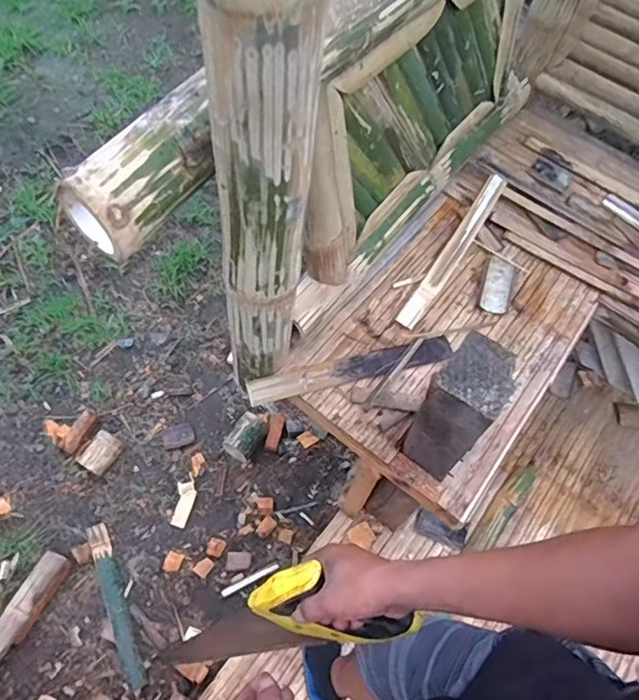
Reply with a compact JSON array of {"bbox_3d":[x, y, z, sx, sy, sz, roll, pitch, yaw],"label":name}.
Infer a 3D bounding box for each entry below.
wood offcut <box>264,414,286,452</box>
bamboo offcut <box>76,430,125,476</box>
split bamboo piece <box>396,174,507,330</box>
[{"bbox_3d":[-0.144,0.269,1.724,0.049,0.018,0.120,11,60,3],"label":"wood offcut"},{"bbox_3d":[-0.691,0.323,1.678,0.099,0.046,0.122,30,62,13],"label":"bamboo offcut"},{"bbox_3d":[0.304,-0.233,1.187,0.047,0.025,0.490,30,64,13],"label":"split bamboo piece"}]

